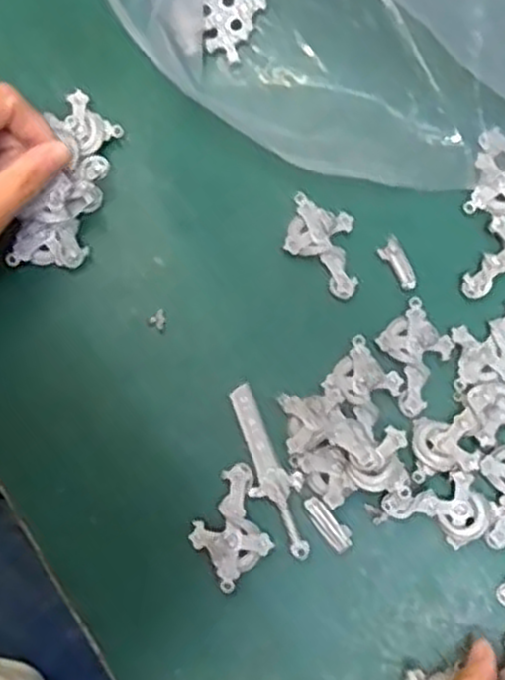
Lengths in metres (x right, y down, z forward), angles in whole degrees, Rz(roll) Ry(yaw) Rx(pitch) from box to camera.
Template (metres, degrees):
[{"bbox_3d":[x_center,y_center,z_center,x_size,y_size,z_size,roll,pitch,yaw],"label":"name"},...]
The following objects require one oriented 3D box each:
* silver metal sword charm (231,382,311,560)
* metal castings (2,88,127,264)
[{"bbox_3d":[0.008,0.057,0.344,0.021,0.004,0.078,-23,80,-3],"label":"silver metal sword charm"},{"bbox_3d":[-0.085,-0.074,0.359,0.032,0.027,0.083,13,77,2],"label":"metal castings"}]

